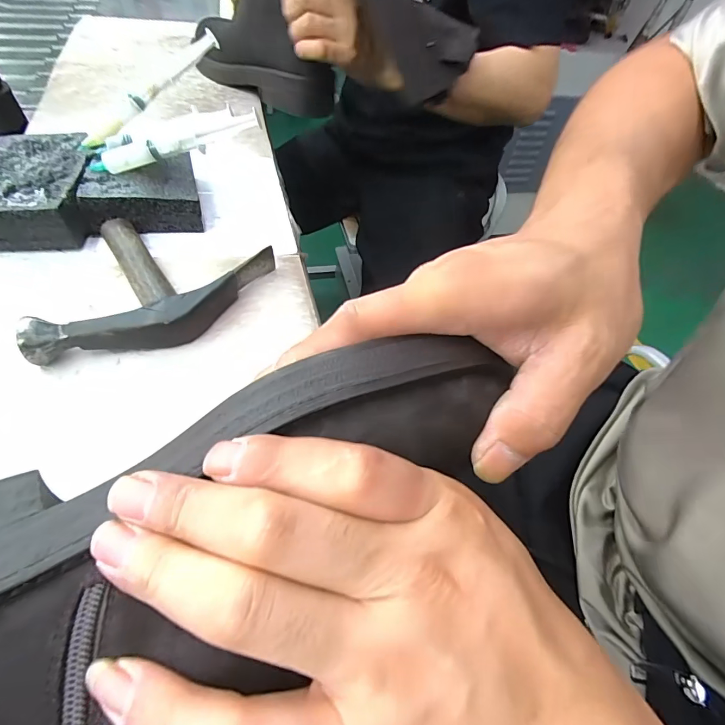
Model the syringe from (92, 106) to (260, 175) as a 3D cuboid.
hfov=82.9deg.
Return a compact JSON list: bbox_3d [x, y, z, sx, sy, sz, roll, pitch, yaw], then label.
[{"bbox_3d":[-0.151,-0.176,0.330,0.142,0.014,0.019,-14,53,3],"label":"syringe"}]

